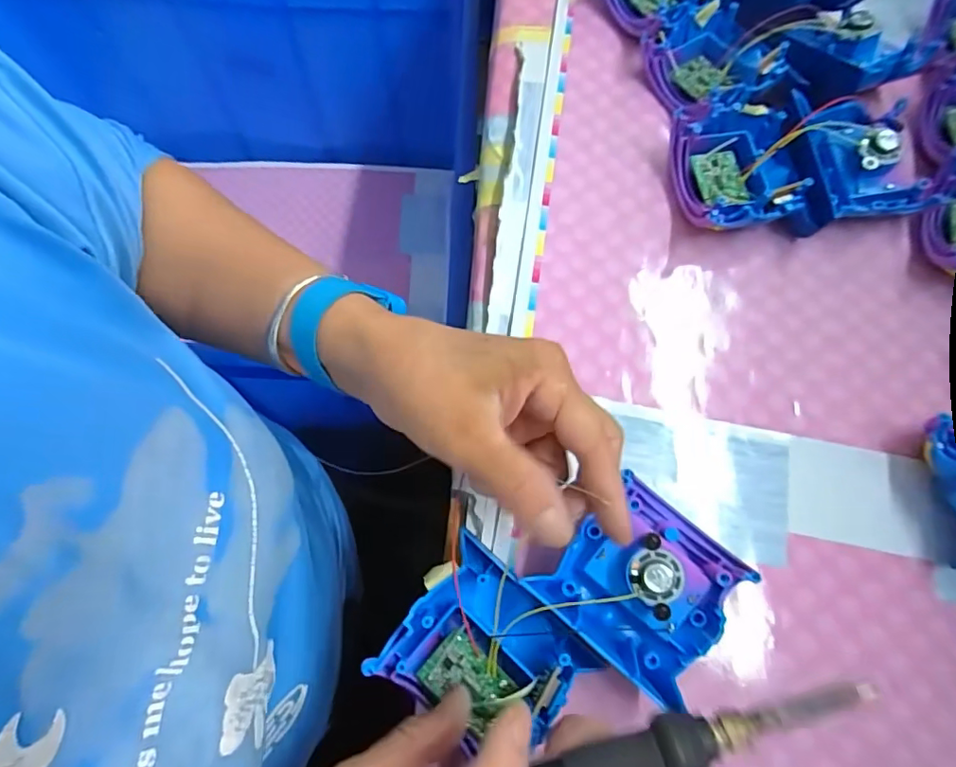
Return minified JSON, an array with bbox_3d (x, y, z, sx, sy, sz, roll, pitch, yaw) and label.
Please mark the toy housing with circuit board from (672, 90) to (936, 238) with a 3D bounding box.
[{"bbox_3d":[0.209,-0.143,0.351,0.150,0.045,0.092,-1,73,-2],"label":"toy housing with circuit board"}]

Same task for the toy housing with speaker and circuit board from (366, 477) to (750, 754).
[{"bbox_3d":[0.042,0.114,0.263,0.178,0.031,0.094,-13,74,-2],"label":"toy housing with speaker and circuit board"}]

